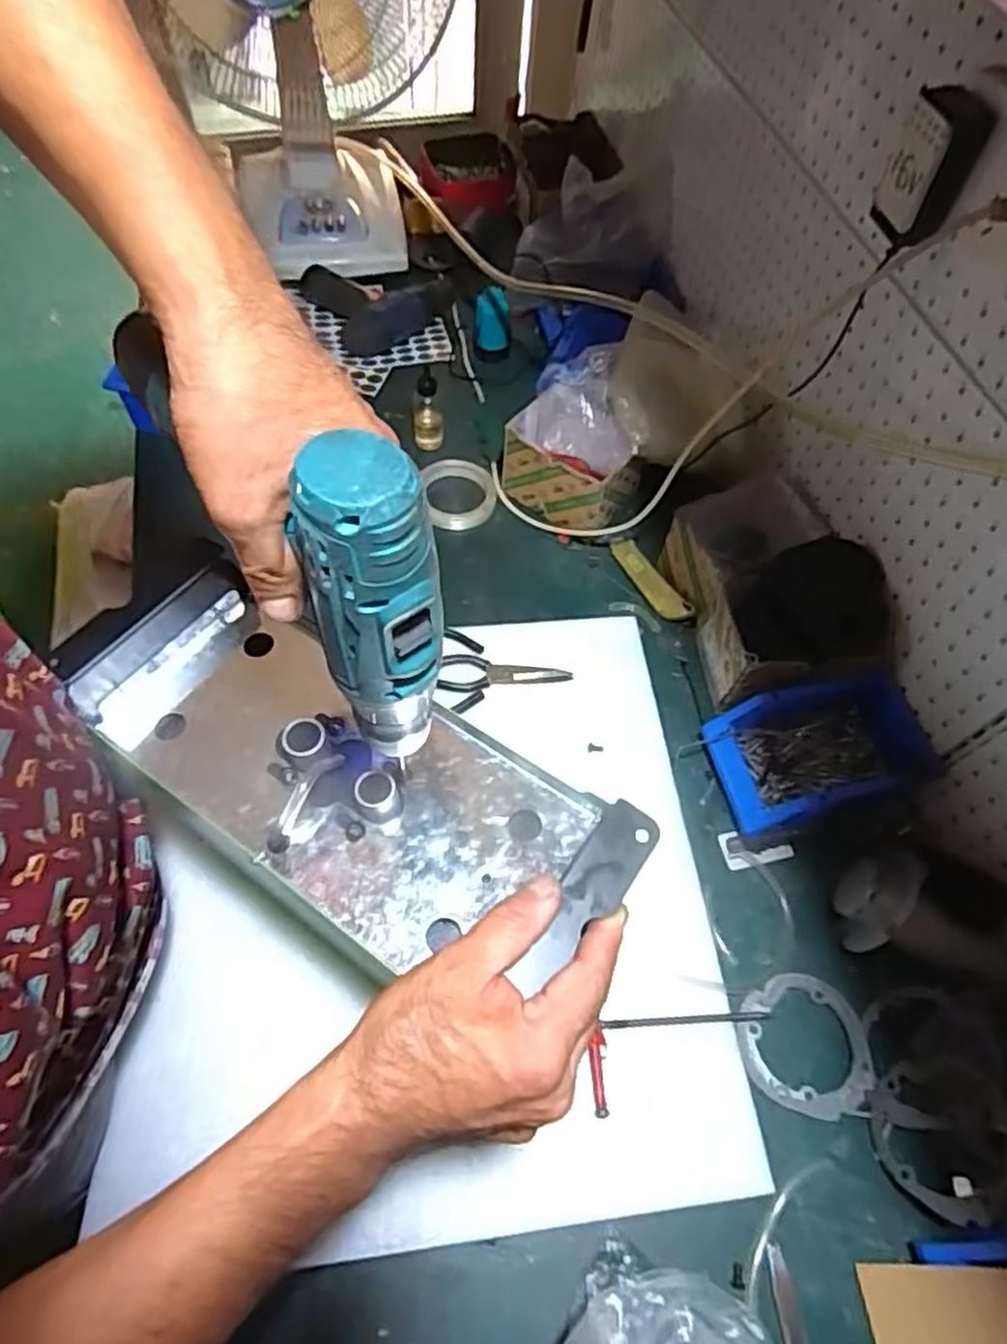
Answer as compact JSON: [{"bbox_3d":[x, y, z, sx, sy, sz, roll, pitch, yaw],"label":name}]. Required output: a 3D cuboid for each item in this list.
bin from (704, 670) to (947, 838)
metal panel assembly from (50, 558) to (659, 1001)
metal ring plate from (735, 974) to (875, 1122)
[{"bbox_3d":[0.301,0.076,0.703,0.199,0.083,0.125,-10,61,-10],"label":"bin"},{"bbox_3d":[-0.103,0.058,0.438,0.321,0.046,0.147,26,61,12],"label":"metal panel assembly"},{"bbox_3d":[0.249,0.310,0.608,0.104,0.006,0.105,2,60,-3],"label":"metal ring plate"}]

